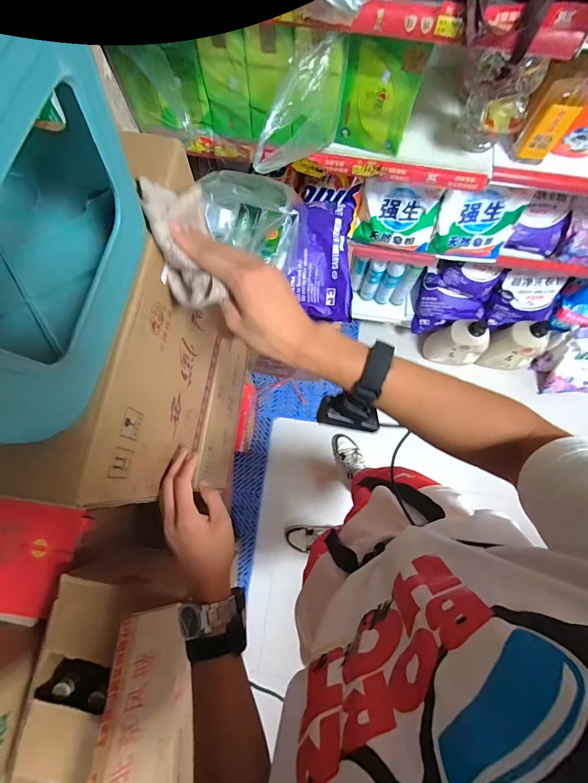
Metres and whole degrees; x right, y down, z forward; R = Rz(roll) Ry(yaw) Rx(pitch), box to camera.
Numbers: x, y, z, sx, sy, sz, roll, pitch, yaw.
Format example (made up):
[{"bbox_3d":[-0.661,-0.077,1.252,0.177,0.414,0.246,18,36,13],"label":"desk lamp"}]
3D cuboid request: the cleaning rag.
[{"bbox_3d":[-0.109,-0.144,0.358,0.054,0.060,0.118,-12,100,-2],"label":"cleaning rag"}]

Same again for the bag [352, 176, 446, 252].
[{"bbox_3d":[0.318,-0.537,1.094,0.243,0.222,0.091,13,77,3],"label":"bag"}]

